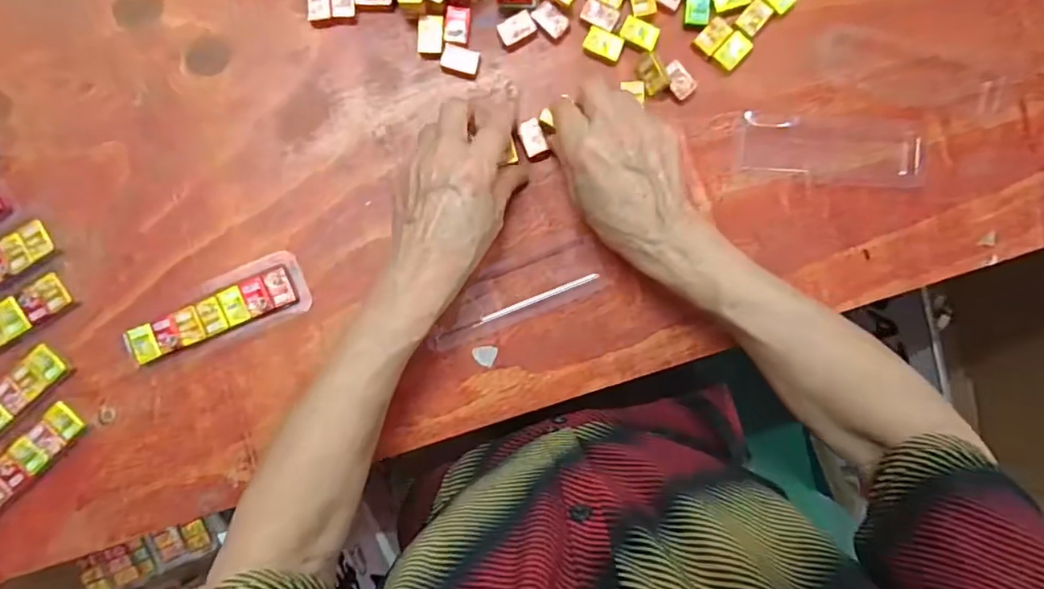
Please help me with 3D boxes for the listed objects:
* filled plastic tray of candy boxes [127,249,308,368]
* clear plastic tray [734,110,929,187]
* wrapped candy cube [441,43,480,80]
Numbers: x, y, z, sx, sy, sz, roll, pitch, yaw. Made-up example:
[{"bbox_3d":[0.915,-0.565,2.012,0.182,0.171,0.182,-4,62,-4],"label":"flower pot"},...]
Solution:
[{"bbox_3d":[-0.215,0.010,0.389,0.127,0.010,0.046,-20,91,-1],"label":"filled plastic tray of candy boxes"},{"bbox_3d":[0.222,-0.105,0.395,0.138,0.012,0.047,4,91,-1],"label":"clear plastic tray"},{"bbox_3d":[-0.044,-0.165,0.389,0.026,0.007,0.018,16,91,-1],"label":"wrapped candy cube"}]

